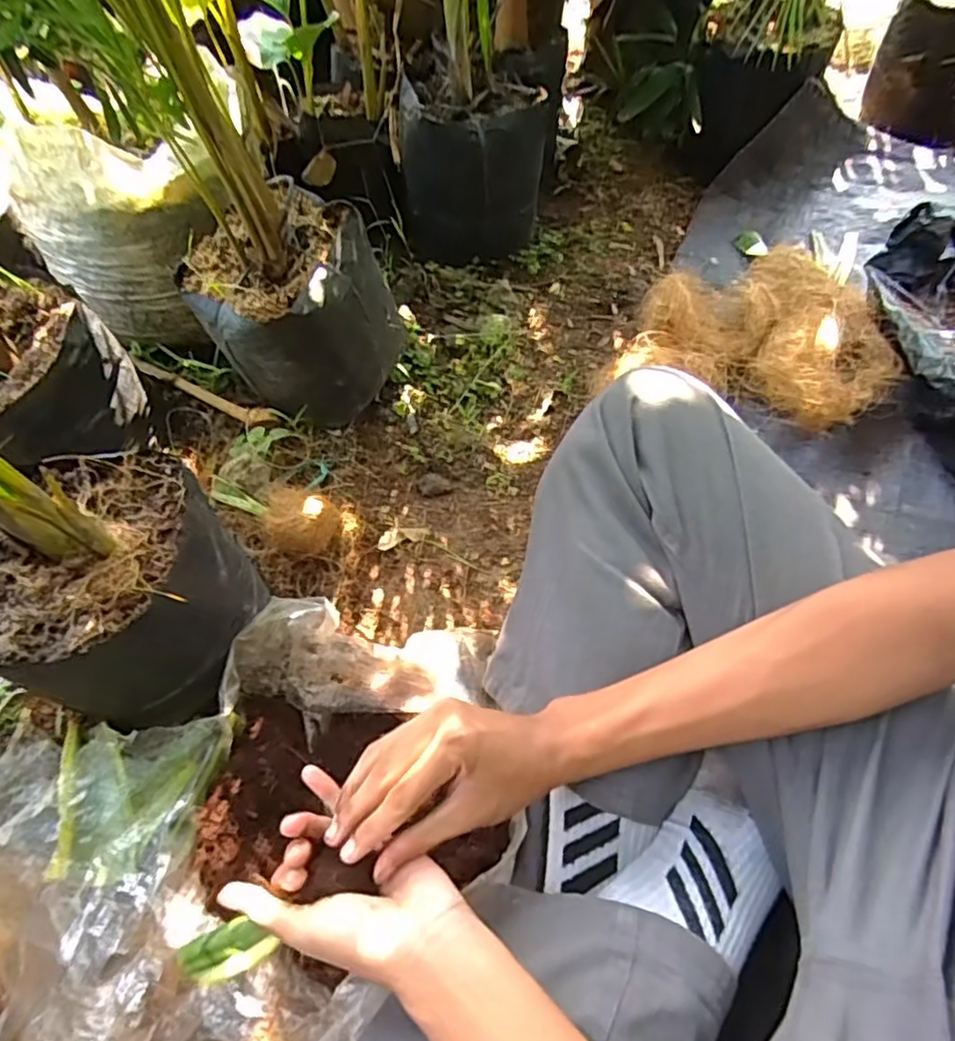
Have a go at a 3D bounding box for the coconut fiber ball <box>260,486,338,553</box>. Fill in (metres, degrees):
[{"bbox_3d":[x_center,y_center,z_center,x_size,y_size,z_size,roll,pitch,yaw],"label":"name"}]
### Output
[{"bbox_3d":[-0.186,0.002,0.687,0.085,0.049,0.067,20,63,14],"label":"coconut fiber ball"}]

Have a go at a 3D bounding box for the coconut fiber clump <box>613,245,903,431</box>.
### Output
[{"bbox_3d":[0.343,-0.229,0.773,0.290,0.094,0.258,19,63,13],"label":"coconut fiber clump"}]

